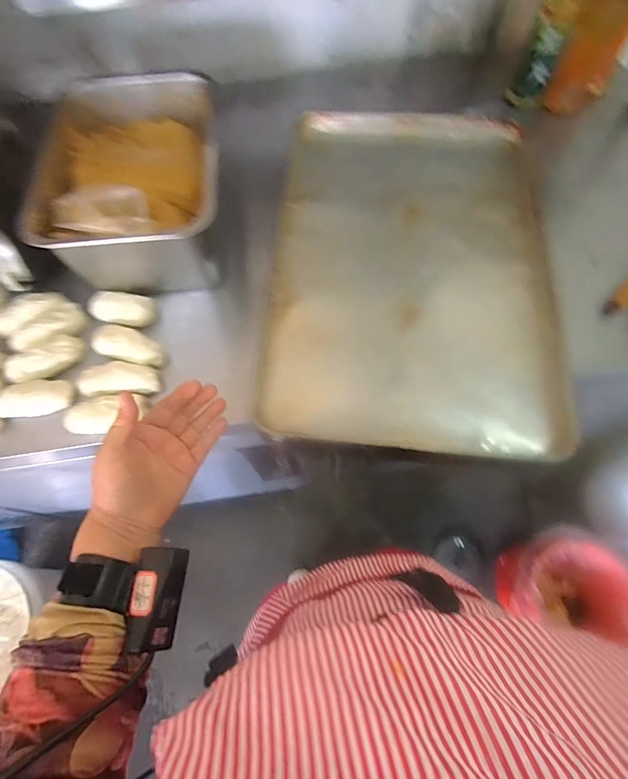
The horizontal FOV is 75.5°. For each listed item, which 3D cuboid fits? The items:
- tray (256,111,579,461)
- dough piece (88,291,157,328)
[{"bbox_3d":[0.148,-0.199,0.617,0.404,0.047,0.578,4,67,3],"label":"tray"},{"bbox_3d":[-0.310,-0.130,0.655,0.101,0.027,0.048,9,68,5],"label":"dough piece"}]

